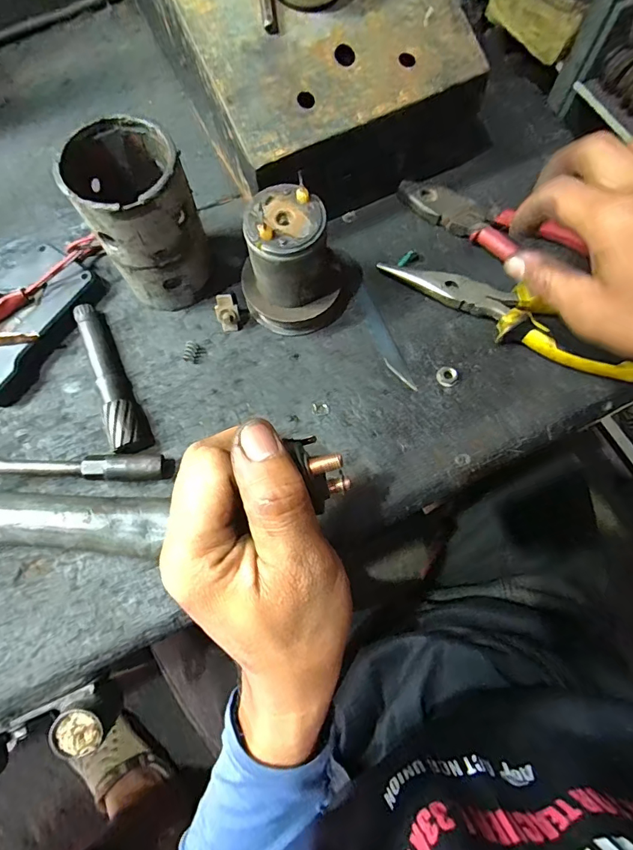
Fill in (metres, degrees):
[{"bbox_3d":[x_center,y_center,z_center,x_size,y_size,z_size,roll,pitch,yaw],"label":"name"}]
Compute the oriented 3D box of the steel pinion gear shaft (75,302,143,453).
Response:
[{"bbox_3d":[-0.148,-0.036,0.324,0.020,0.019,0.118,-22,73,-5],"label":"steel pinion gear shaft"}]

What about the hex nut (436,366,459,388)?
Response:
[{"bbox_3d":[0.095,-0.035,0.326,0.014,0.006,0.015,-44,76,-11],"label":"hex nut"}]

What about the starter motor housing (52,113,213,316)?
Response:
[{"bbox_3d":[-0.112,-0.134,0.307,0.064,0.112,0.071,-24,73,-6],"label":"starter motor housing"}]

